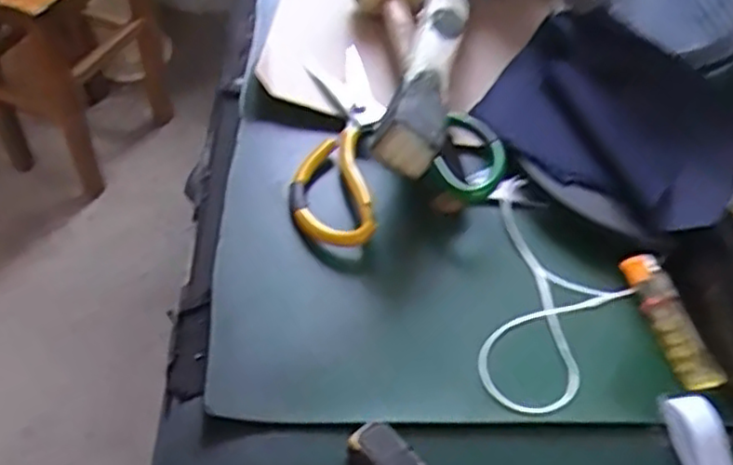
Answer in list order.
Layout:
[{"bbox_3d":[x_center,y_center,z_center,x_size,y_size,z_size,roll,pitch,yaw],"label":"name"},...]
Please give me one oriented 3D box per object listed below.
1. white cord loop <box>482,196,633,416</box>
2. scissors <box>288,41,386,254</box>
[{"bbox_3d":[0.116,0.042,0.420,0.084,0.004,0.151,12,51,5],"label":"white cord loop"},{"bbox_3d":[-0.018,-0.069,0.485,0.056,0.013,0.191,4,51,-2],"label":"scissors"}]

